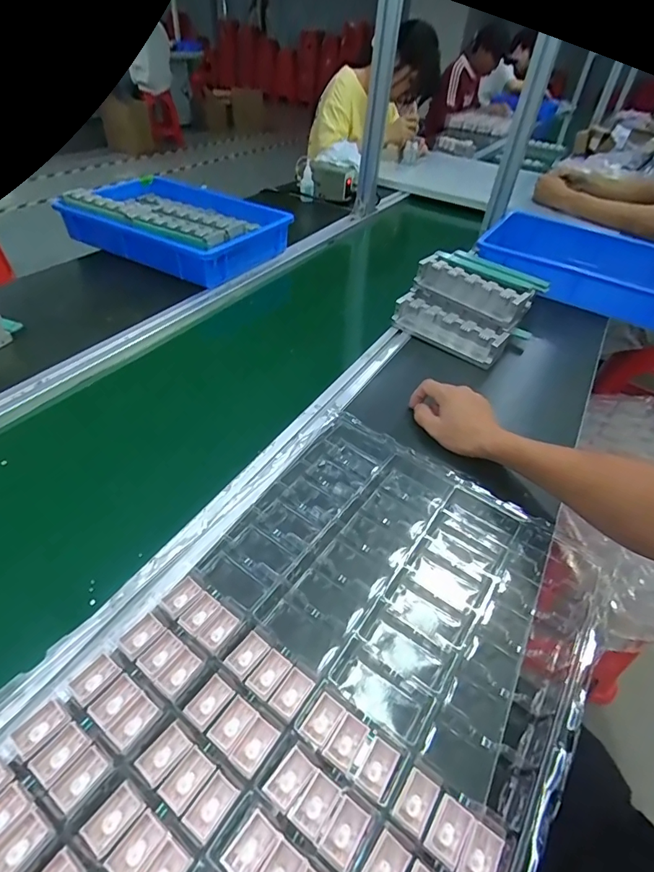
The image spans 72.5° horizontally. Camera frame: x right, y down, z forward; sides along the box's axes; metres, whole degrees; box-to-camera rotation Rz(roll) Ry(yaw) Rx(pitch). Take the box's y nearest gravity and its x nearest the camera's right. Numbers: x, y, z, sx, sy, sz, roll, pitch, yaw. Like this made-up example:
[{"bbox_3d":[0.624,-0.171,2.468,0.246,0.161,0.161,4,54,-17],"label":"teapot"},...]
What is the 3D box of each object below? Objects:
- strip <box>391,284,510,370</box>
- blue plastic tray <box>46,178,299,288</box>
[{"bbox_3d":[0.211,-0.188,0.764,0.195,0.049,0.080,34,50,26],"label":"strip"},{"bbox_3d":[-0.333,-0.464,0.982,0.443,0.112,0.302,26,47,20],"label":"blue plastic tray"}]

